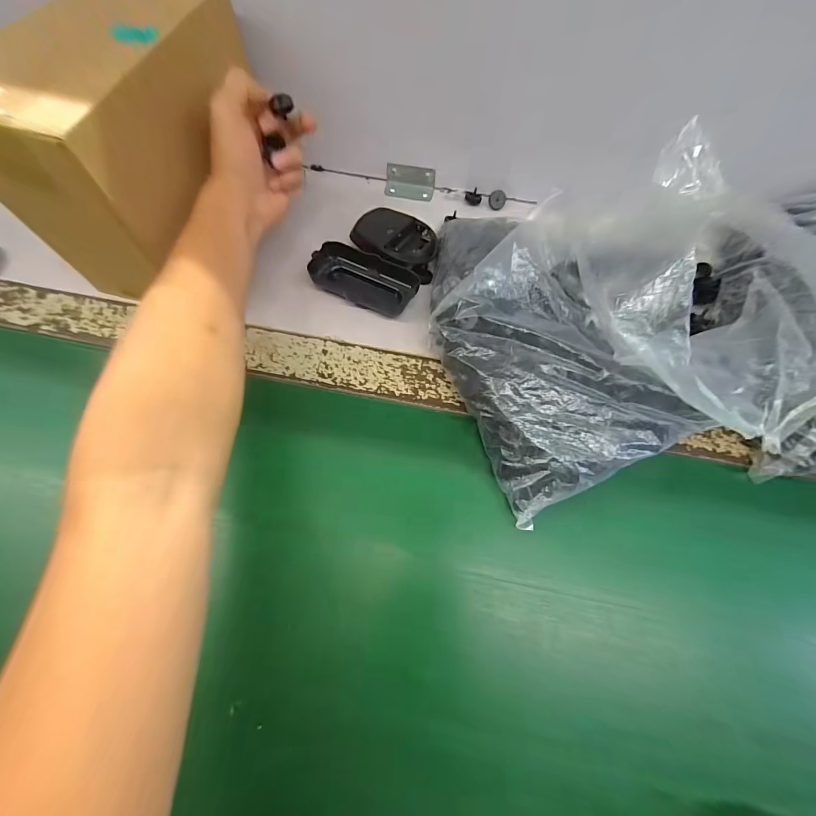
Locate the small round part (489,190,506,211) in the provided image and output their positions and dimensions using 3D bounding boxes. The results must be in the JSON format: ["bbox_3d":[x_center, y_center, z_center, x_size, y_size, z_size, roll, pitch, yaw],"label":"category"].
[{"bbox_3d":[0.106,-0.247,0.419,0.020,0.010,0.022,-1,107,0],"label":"small round part"}]

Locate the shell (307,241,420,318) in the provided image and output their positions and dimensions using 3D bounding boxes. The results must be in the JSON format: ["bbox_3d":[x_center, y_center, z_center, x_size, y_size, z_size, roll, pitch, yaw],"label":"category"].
[{"bbox_3d":[-0.043,-0.135,0.363,0.108,0.024,0.055,26,69,11],"label":"shell"}]

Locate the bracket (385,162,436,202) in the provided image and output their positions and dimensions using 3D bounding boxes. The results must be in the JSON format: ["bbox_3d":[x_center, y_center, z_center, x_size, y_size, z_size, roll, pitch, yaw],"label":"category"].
[{"bbox_3d":[0.002,-0.276,0.428,0.059,0.024,0.032,8,67,3],"label":"bracket"}]

